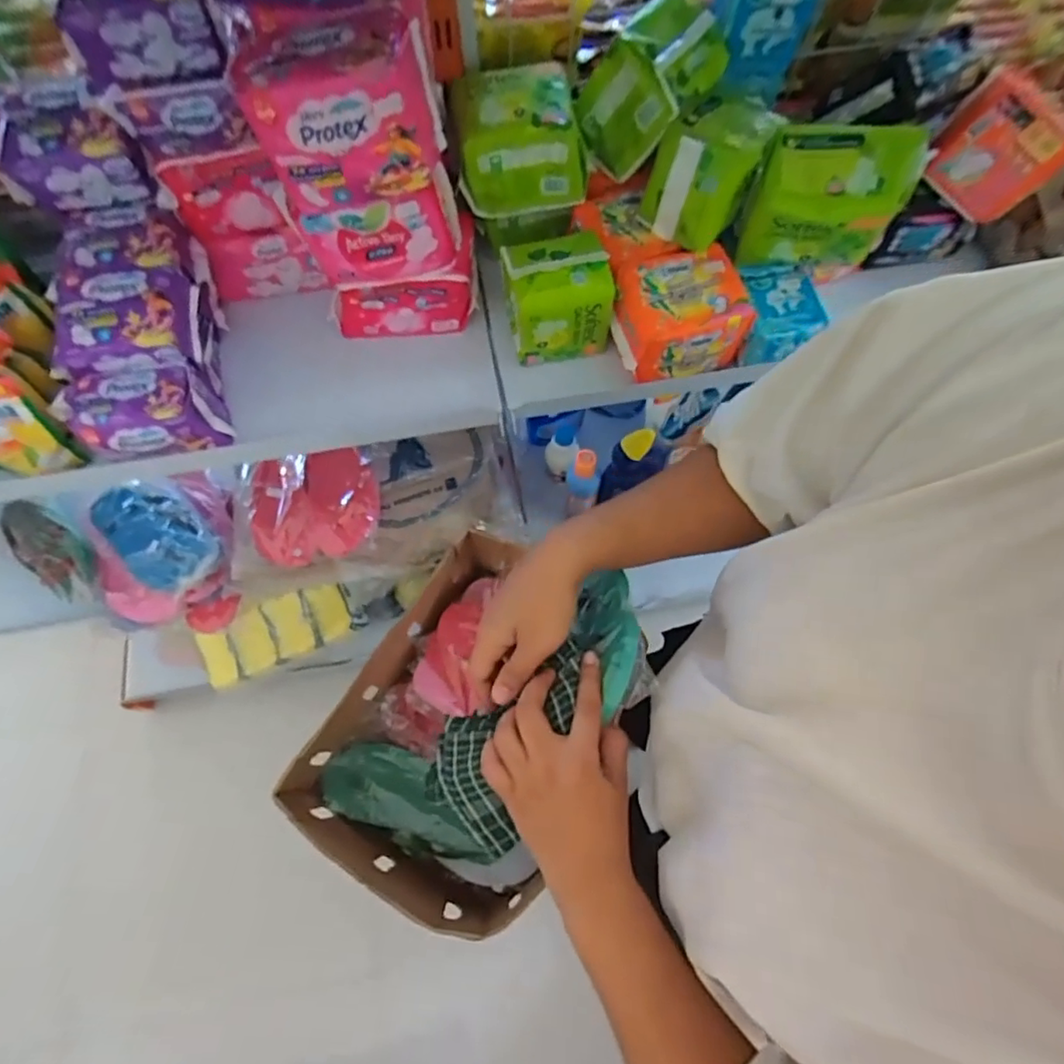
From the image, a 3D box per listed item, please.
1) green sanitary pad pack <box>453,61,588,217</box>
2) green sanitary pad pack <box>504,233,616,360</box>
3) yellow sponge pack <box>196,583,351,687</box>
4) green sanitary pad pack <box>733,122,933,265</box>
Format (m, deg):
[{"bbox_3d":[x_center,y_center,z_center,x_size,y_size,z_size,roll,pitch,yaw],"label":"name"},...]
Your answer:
[{"bbox_3d":[-0.013,-0.376,0.579,0.120,0.088,0.087,-8,69,-3],"label":"green sanitary pad pack"},{"bbox_3d":[0.024,-0.226,0.587,0.094,0.100,0.075,-13,69,-5],"label":"green sanitary pad pack"},{"bbox_3d":[-0.504,0.203,1.189,0.294,0.061,0.122,-17,69,-6],"label":"yellow sponge pack"},{"bbox_3d":[0.271,-0.305,0.555,0.142,0.095,0.082,5,69,2],"label":"green sanitary pad pack"}]

